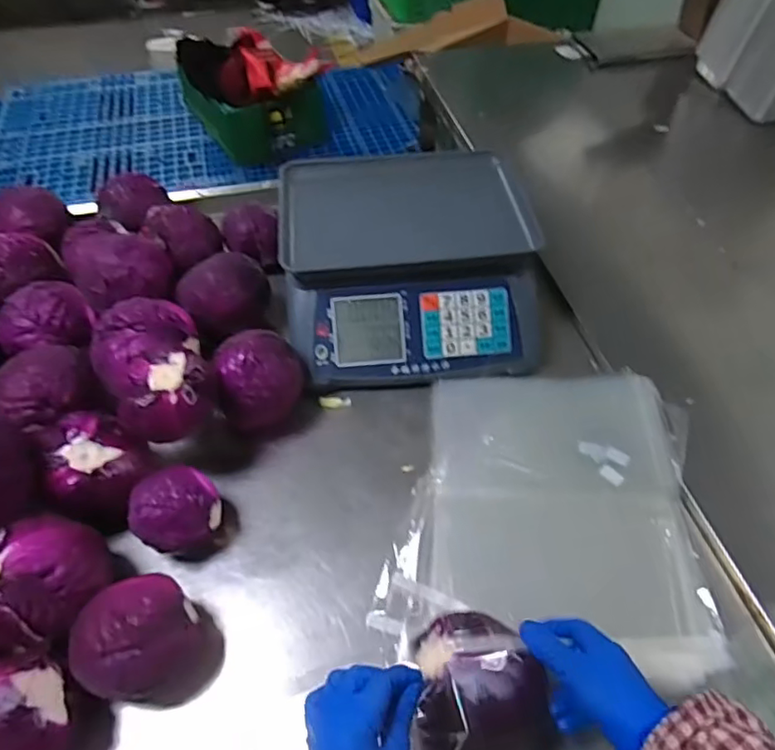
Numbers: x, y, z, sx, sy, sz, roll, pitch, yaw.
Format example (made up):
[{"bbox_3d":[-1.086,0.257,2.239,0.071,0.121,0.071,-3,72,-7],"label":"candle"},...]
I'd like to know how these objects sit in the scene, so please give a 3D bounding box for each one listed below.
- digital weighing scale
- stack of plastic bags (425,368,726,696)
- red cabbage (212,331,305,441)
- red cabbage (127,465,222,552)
[{"bbox_3d":[0.024,-0.167,0.804,0.329,0.118,0.357,-5,51,-5],"label":"digital weighing scale"},{"bbox_3d":[0.193,0.131,0.636,0.288,0.027,0.326,7,51,5],"label":"stack of plastic bags"},{"bbox_3d":[-0.148,0.019,0.684,0.094,0.114,0.097,-10,52,-9],"label":"red cabbage"},{"bbox_3d":[-0.216,0.141,0.595,0.082,0.082,0.075,0,51,0],"label":"red cabbage"}]

